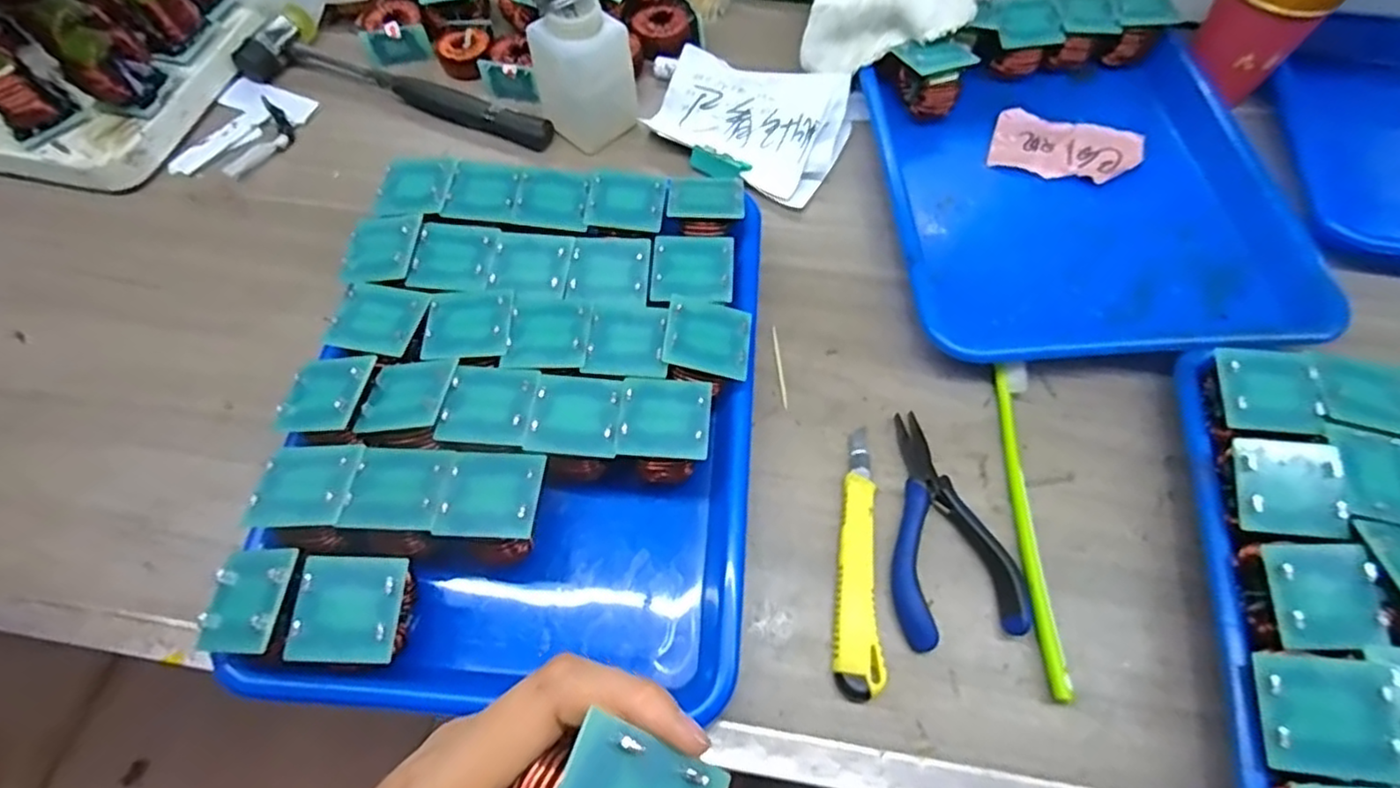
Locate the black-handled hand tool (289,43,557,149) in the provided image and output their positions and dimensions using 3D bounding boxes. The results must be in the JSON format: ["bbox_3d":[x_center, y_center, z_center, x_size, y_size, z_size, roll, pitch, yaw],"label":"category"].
[{"bbox_3d":[-0.226,-0.240,0.531,0.246,0.019,0.030,22,65,12],"label":"black-handled hand tool"}]

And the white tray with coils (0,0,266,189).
[{"bbox_3d":[-0.470,-0.271,0.503,0.190,0.091,0.220,14,62,8],"label":"white tray with coils"}]

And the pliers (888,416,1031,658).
[{"bbox_3d":[0.124,0.067,0.355,0.060,0.014,0.122,-8,63,-3],"label":"pliers"}]

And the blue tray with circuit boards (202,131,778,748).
[{"bbox_3d":[-0.094,0.001,0.373,0.248,0.053,0.320,4,62,3],"label":"blue tray with circuit boards"}]

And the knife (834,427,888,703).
[{"bbox_3d":[0.082,0.083,0.349,0.023,0.013,0.140,3,62,2],"label":"knife"}]

